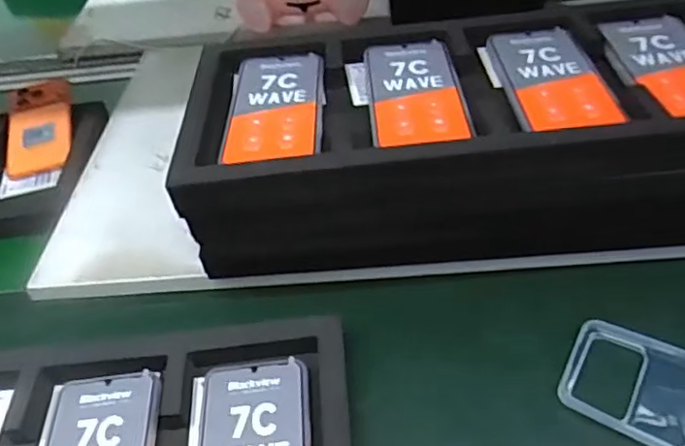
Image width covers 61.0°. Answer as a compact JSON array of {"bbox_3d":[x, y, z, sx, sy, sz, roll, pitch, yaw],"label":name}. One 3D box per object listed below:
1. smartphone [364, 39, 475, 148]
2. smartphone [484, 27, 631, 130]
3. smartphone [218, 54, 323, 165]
[{"bbox_3d":[0.061,-0.116,0.502,0.077,0.006,0.161,-4,43,2],"label":"smartphone"},{"bbox_3d":[0.176,-0.124,0.496,0.075,0.011,0.164,-4,43,2],"label":"smartphone"},{"bbox_3d":[-0.058,-0.105,0.505,0.080,0.009,0.160,-3,43,3],"label":"smartphone"}]

